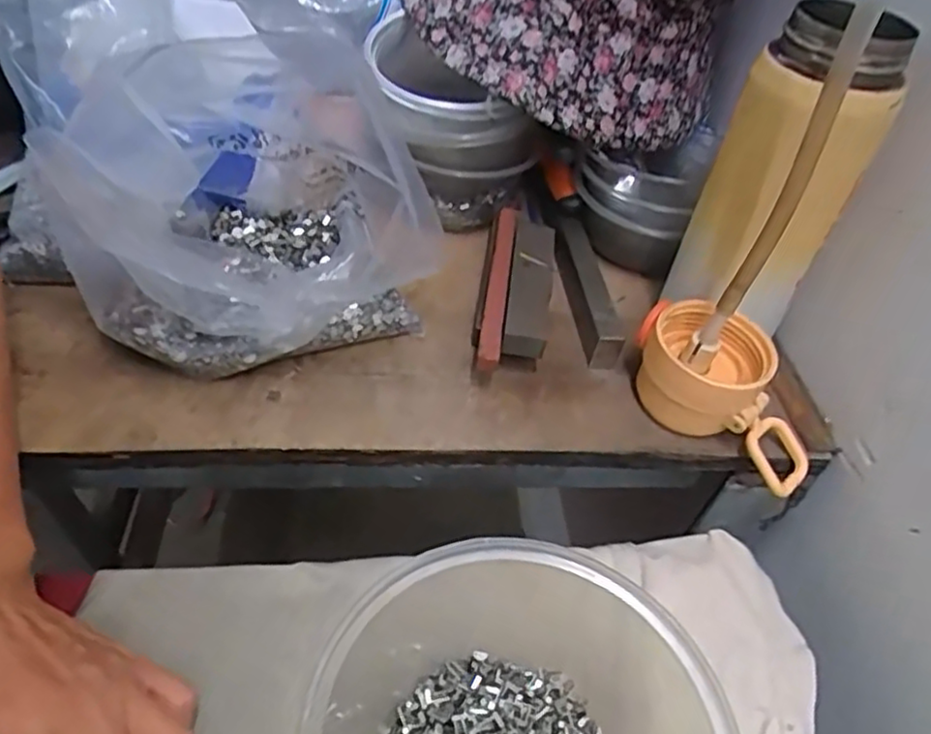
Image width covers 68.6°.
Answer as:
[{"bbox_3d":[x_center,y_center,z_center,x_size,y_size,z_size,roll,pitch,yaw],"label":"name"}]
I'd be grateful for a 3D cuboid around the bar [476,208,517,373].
[{"bbox_3d":[0.019,-0.045,0.420,0.012,0.031,0.133,10,45,-1],"label":"bar"}]

